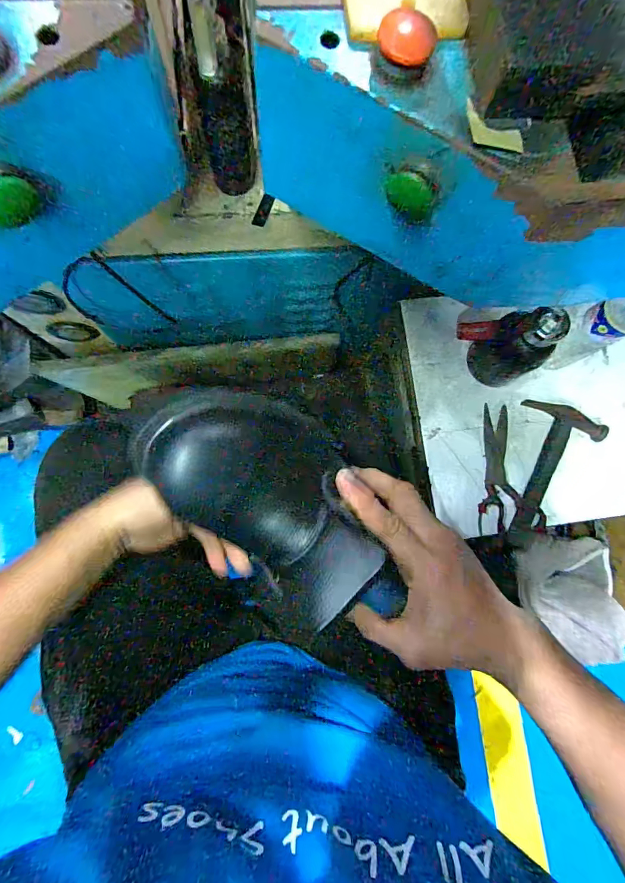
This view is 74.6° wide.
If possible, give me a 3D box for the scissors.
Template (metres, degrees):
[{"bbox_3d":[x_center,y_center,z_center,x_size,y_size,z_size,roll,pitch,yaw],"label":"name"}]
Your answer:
[{"bbox_3d":[0.311,0.045,0.665,0.099,0.021,0.201,-3,79,4],"label":"scissors"}]

